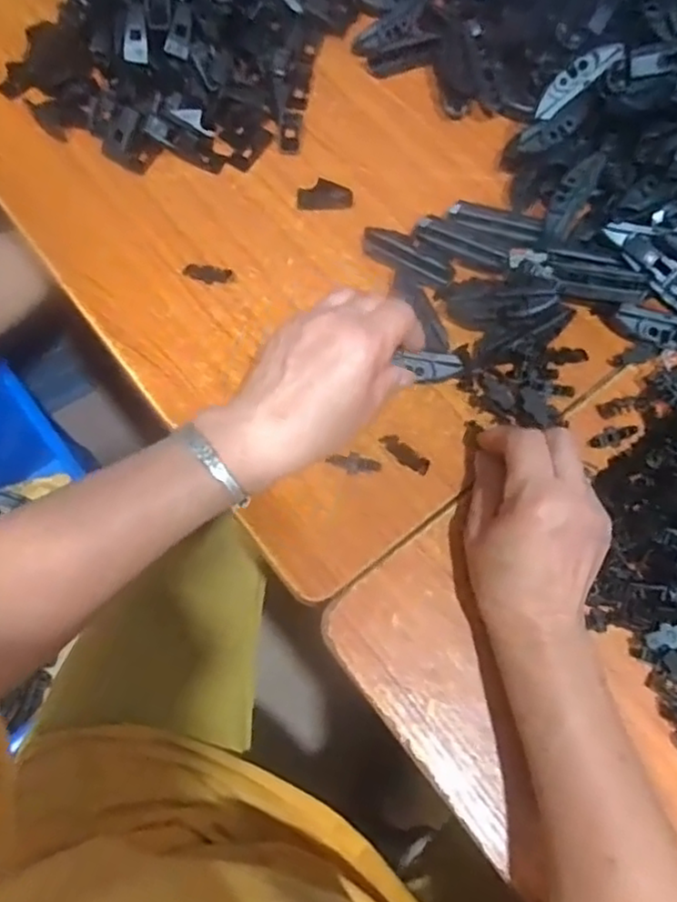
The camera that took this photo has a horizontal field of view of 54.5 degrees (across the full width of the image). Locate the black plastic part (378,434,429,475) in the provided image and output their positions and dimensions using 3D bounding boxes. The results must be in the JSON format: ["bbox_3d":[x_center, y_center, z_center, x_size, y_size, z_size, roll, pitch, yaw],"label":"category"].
[{"bbox_3d":[0.043,0.002,0.426,0.036,0.004,0.012,39,74,11],"label":"black plastic part"}]

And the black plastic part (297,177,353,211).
[{"bbox_3d":[-0.010,-0.194,0.498,0.041,0.009,0.019,-1,71,-2],"label":"black plastic part"}]

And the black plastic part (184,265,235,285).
[{"bbox_3d":[-0.094,-0.127,0.471,0.034,0.007,0.012,6,71,2],"label":"black plastic part"}]

